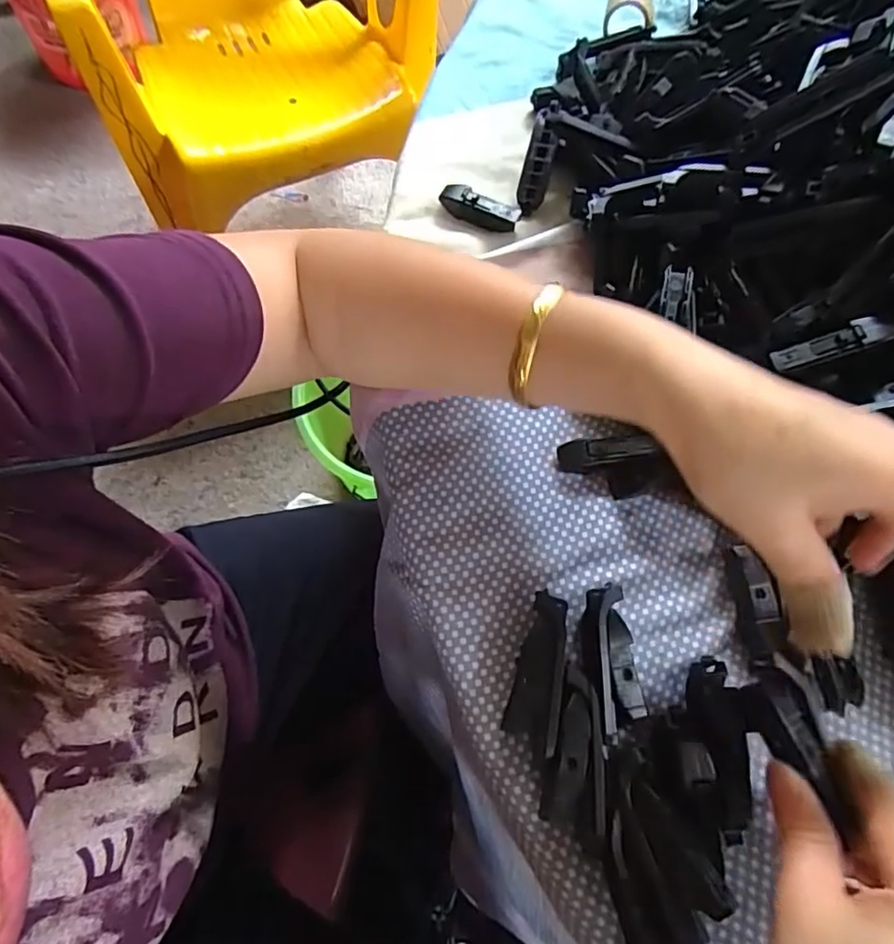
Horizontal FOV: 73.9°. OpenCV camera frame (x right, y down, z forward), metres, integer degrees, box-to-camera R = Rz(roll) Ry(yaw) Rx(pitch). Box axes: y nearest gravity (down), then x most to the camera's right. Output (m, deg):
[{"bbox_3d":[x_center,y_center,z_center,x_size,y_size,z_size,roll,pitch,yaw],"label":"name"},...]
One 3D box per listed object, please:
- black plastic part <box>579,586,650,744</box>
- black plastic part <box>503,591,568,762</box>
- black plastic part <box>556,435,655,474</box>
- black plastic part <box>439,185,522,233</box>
[{"bbox_3d":[0.075,0.088,0.275,0.023,0.017,0.065,-2,68,-2],"label":"black plastic part"},{"bbox_3d":[0.041,0.089,0.270,0.020,0.020,0.066,10,68,2],"label":"black plastic part"},{"bbox_3d":[0.083,-0.011,0.314,0.049,0.011,0.016,-8,67,16],"label":"black plastic part"},{"bbox_3d":[0.020,-0.164,0.373,0.050,0.017,0.011,24,69,8],"label":"black plastic part"}]

